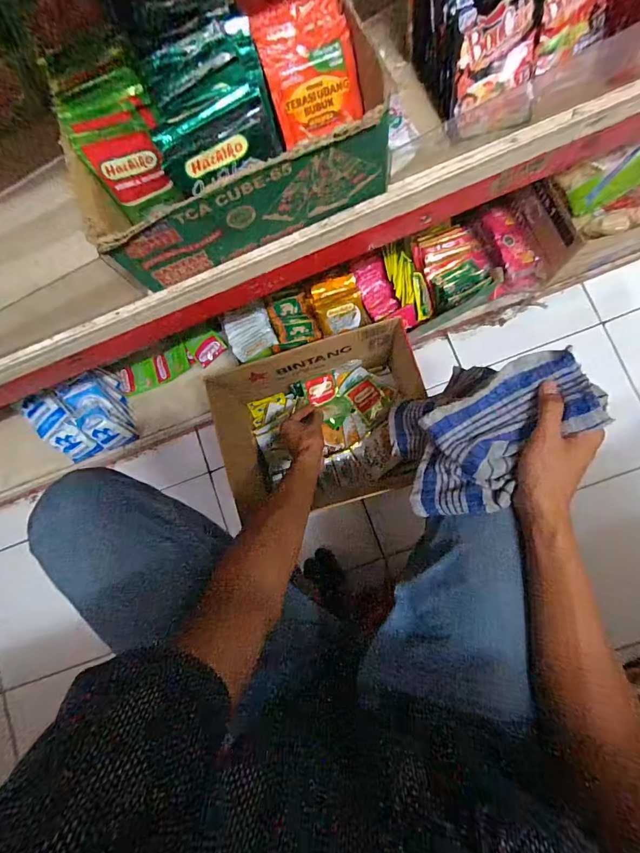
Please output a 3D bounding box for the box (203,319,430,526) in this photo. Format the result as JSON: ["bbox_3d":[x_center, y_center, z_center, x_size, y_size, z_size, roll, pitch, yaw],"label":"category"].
[{"bbox_3d":[0.018,0.006,0.689,0.310,0.201,0.244,-18,82,5],"label":"box"}]

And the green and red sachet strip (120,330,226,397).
[{"bbox_3d":[-0.307,-0.130,0.798,0.249,0.035,0.059,-18,82,18],"label":"green and red sachet strip"}]

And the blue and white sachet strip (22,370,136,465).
[{"bbox_3d":[-0.484,-0.021,0.798,0.151,0.097,0.155,-19,121,9],"label":"blue and white sachet strip"}]

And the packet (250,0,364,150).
[{"bbox_3d":[-0.008,-0.295,0.318,0.072,0.010,0.089,-21,122,0],"label":"packet"}]

